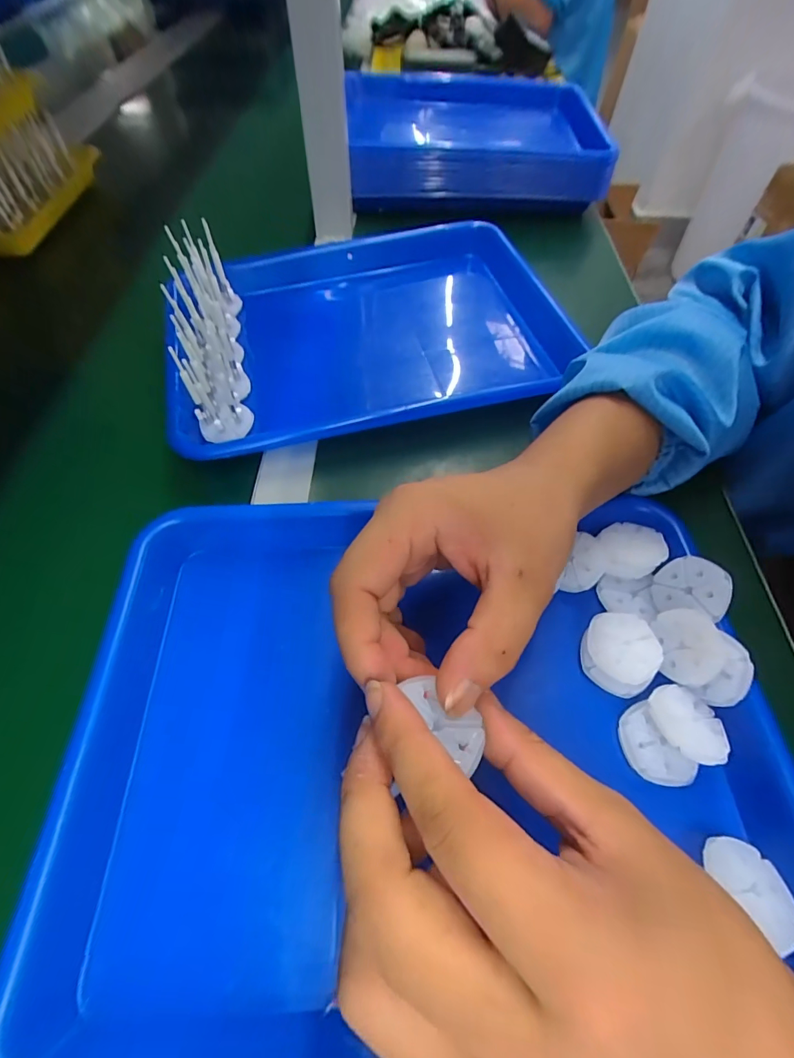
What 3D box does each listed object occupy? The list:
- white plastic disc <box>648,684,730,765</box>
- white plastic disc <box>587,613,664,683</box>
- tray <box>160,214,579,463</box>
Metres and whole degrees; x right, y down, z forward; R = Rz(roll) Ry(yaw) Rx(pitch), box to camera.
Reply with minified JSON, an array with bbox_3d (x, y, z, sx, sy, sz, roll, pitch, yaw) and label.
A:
[{"bbox_3d":[0.145,0.097,0.222,0.032,0.011,0.036,-36,65,-21],"label":"white plastic disc"},{"bbox_3d":[0.123,0.064,0.240,0.037,0.008,0.035,3,58,2],"label":"white plastic disc"},{"bbox_3d":[-0.017,-0.184,0.382,0.332,0.072,0.260,-9,58,-6],"label":"tray"}]

